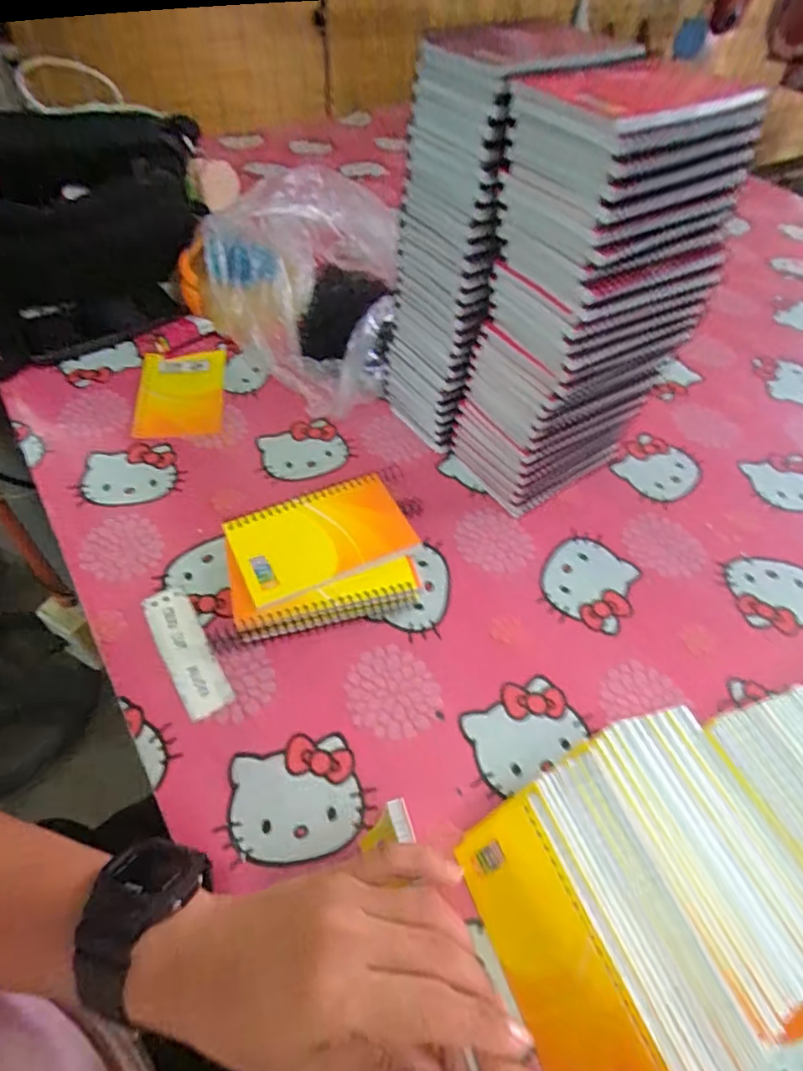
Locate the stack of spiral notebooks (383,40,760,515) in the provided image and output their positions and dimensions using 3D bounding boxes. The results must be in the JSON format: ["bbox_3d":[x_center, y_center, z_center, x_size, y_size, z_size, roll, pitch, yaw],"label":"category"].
[{"bbox_3d":[0.105,-0.192,0.470,0.151,0.286,0.198,-26,57,-22],"label":"stack of spiral notebooks"}]

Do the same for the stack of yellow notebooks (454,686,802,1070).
[{"bbox_3d":[0.196,0.170,0.317,0.329,0.079,0.145,-13,53,-13],"label":"stack of yellow notebooks"}]

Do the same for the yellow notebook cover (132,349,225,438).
[{"bbox_3d":[-0.221,-0.147,0.585,0.078,0.014,0.129,-5,52,-7],"label":"yellow notebook cover"}]

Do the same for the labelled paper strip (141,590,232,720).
[{"bbox_3d":[-0.153,0.080,0.418,0.030,0.004,0.106,-26,57,-22],"label":"labelled paper strip"}]

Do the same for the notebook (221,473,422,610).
[{"bbox_3d":[-0.061,-0.001,0.448,0.130,0.011,0.081,-20,60,-19],"label":"notebook"}]

